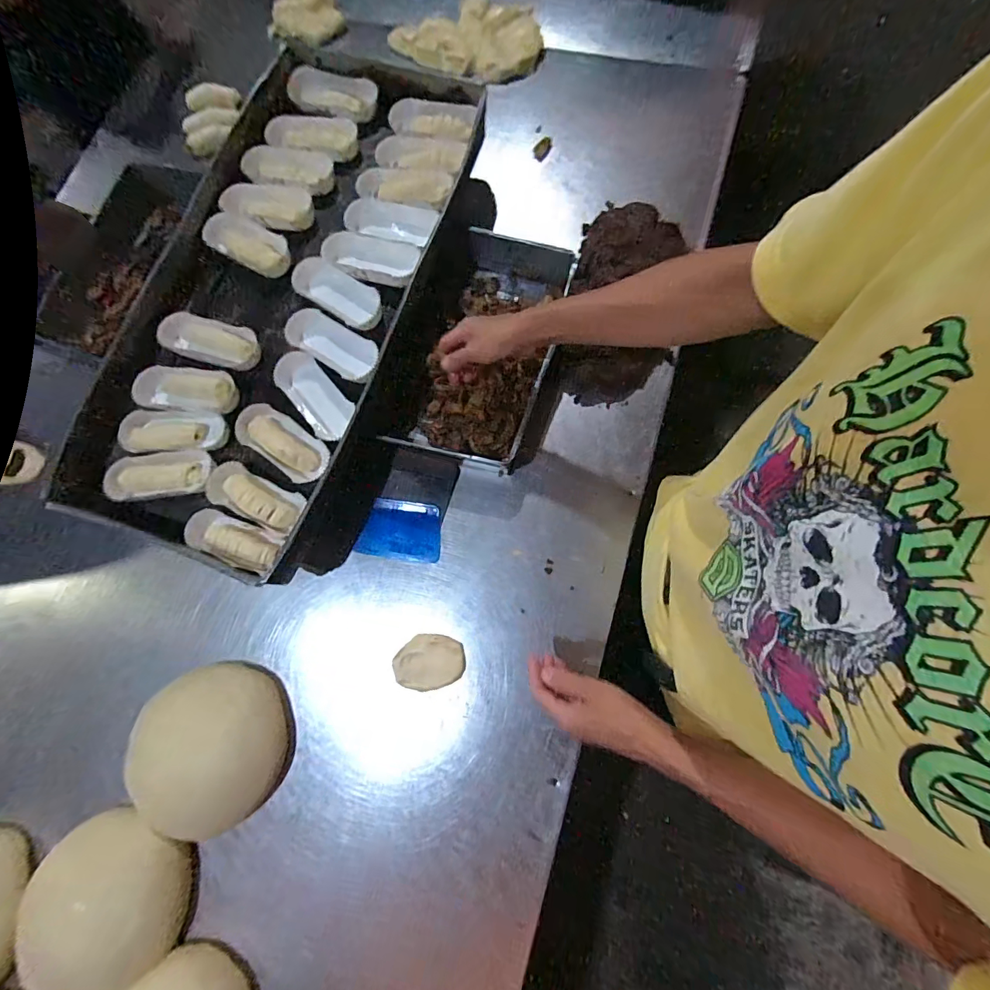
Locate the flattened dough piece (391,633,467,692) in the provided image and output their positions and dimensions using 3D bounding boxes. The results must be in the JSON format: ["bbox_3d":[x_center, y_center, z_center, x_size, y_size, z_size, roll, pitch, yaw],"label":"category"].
[{"bbox_3d":[-0.092,0.234,0.623,0.097,0.006,0.072,-3,76,5],"label":"flattened dough piece"}]

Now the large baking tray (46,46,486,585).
[{"bbox_3d":[-0.325,-0.322,0.676,0.412,0.047,0.832,18,79,10],"label":"large baking tray"}]

